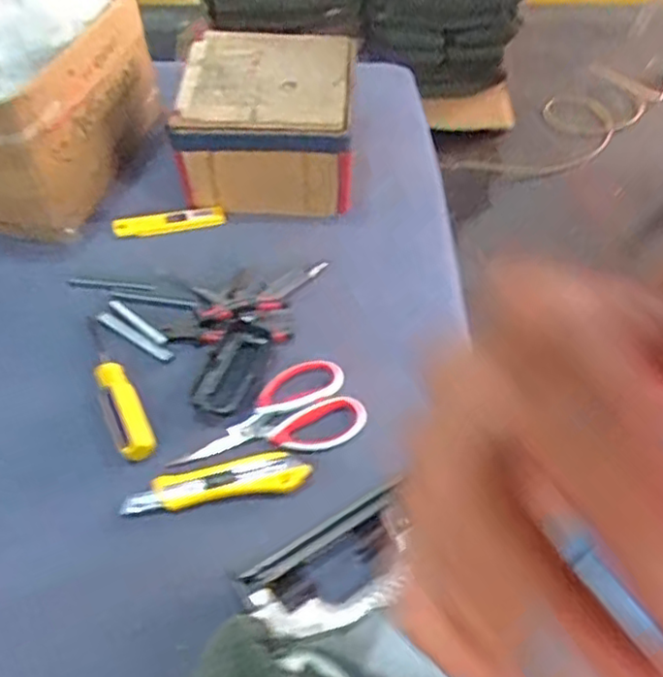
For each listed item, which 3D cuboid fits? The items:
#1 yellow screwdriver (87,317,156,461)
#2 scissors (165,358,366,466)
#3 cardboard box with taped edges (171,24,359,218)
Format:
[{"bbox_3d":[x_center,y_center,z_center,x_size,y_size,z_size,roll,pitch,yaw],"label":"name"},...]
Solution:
[{"bbox_3d":[-0.225,0.047,0.692,0.037,0.024,0.188,-23,55,-17],"label":"yellow screwdriver"},{"bbox_3d":[-0.062,0.086,0.669,0.182,0.021,0.095,-22,54,-16],"label":"scissors"},{"bbox_3d":[-0.077,-0.262,0.858,0.221,0.155,0.175,-3,51,-2],"label":"cardboard box with taped edges"}]

